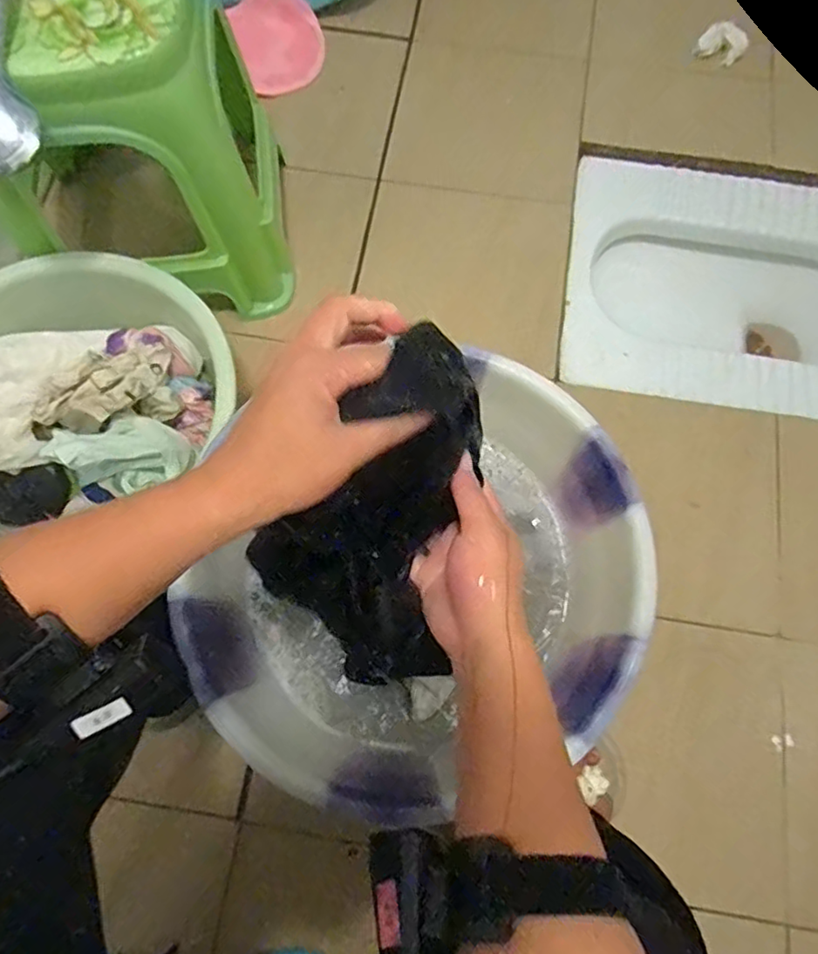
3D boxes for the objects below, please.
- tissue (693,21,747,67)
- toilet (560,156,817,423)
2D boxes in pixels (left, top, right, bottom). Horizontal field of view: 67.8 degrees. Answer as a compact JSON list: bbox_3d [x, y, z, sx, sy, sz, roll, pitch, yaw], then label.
[{"bbox_3d":[0.494,-0.684,0.961,0.069,0.027,0.062,28,75,9],"label":"tissue"},{"bbox_3d":[0.483,-0.251,0.937,0.492,0.175,0.380,9,73,3],"label":"toilet"}]

